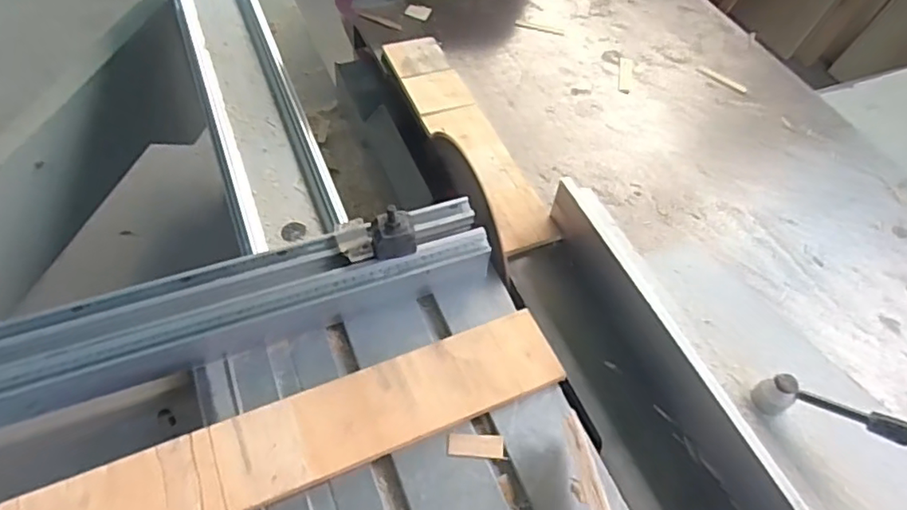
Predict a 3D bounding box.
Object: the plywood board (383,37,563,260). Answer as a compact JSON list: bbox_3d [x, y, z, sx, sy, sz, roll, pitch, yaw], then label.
[{"bbox_3d":[0.012,-0.176,0.856,0.091,0.024,0.443,-16,55,-16],"label":"plywood board"}]

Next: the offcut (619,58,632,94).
[{"bbox_3d":[0.284,-0.298,0.982,0.020,0.004,0.090,10,52,4],"label":"offcut"}]

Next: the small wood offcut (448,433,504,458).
[{"bbox_3d":[0.022,0.188,0.587,0.054,0.006,0.021,3,52,-2],"label":"small wood offcut"}]

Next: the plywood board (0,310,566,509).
[{"bbox_3d":[-0.134,0.172,0.569,0.505,0.018,0.090,-17,55,-19],"label":"plywood board"}]

